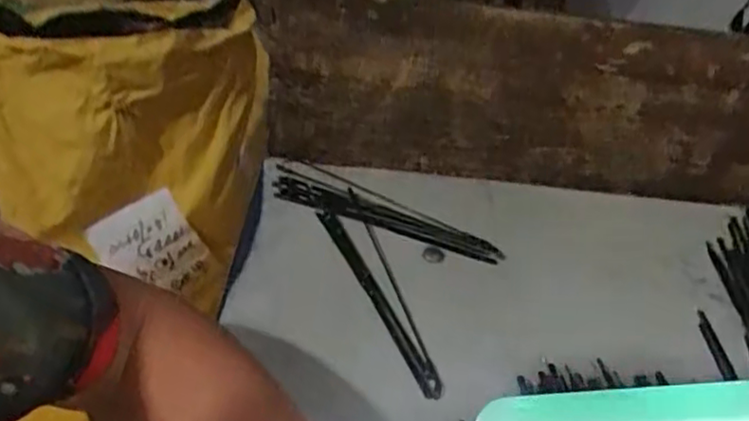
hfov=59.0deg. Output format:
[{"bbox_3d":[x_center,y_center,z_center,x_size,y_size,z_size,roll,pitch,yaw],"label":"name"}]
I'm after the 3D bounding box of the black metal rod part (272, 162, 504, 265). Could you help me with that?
[{"bbox_3d":[0.008,-0.001,0.551,0.200,0.010,0.049,18,40,14],"label":"black metal rod part"}]

